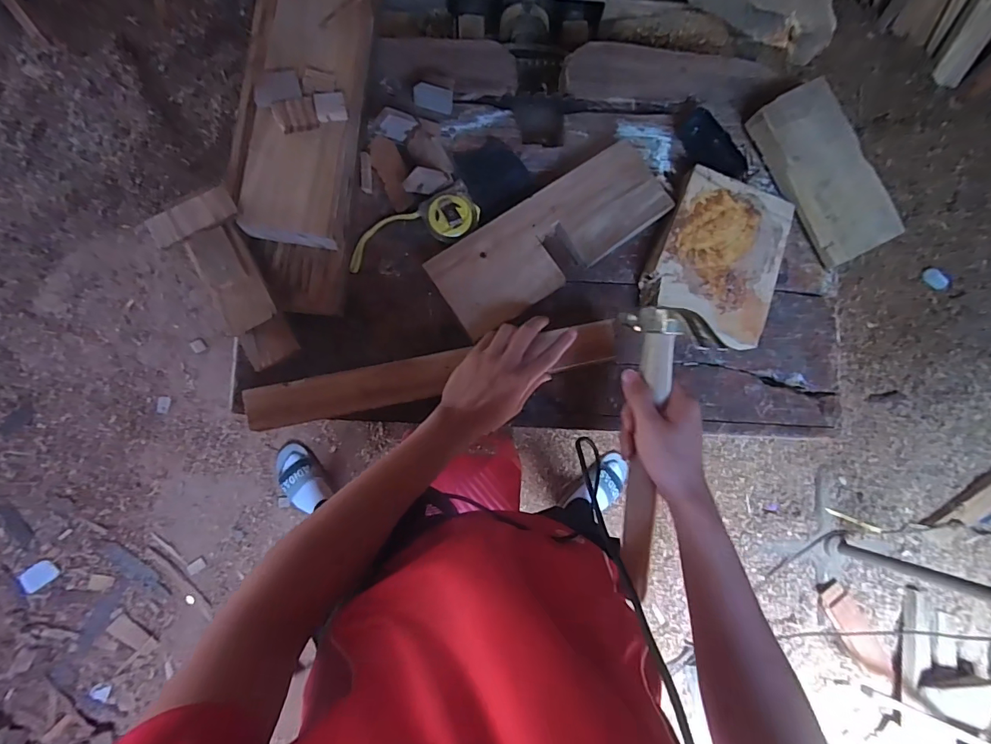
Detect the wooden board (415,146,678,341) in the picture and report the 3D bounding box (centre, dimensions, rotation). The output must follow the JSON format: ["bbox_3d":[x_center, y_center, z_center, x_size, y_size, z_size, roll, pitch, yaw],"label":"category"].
[{"bbox_3d":[0.075,-0.177,0.587,0.322,0.017,0.117,-36,88,-9],"label":"wooden board"}]

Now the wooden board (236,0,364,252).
[{"bbox_3d":[-0.219,-0.305,0.533,0.103,0.034,0.317,7,83,-5],"label":"wooden board"}]

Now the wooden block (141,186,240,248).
[{"bbox_3d":[-0.318,-0.161,0.474,0.086,0.013,0.032,-31,87,-8],"label":"wooden block"}]

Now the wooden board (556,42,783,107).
[{"bbox_3d":[0.260,-0.441,0.680,0.323,0.017,0.089,-2,84,-6],"label":"wooden board"}]

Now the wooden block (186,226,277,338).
[{"bbox_3d":[-0.283,-0.100,0.488,0.050,0.020,0.111,-25,87,-8],"label":"wooden block"}]

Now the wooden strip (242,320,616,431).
[{"bbox_3d":[-0.066,0.002,0.552,0.445,0.017,0.053,-11,86,-7],"label":"wooden strip"}]

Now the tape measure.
[{"bbox_3d":[-0.106,-0.180,0.586,0.178,0.029,0.068,-28,87,-8],"label":"tape measure"}]

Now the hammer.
[{"bbox_3d":[0.161,0.088,0.471,0.052,0.092,0.303,4,97,-7],"label":"hammer"}]

